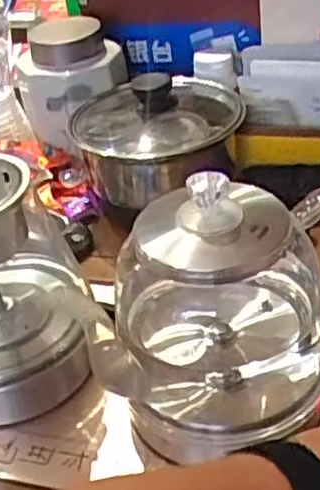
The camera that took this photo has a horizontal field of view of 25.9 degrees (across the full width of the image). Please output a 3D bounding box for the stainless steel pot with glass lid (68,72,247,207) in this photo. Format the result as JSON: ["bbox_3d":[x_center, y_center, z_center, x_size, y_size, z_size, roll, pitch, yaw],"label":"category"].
[{"bbox_3d":[0.000,-0.100,0.655,0.152,0.117,0.141,-5,35,3],"label":"stainless steel pot with glass lid"}]

